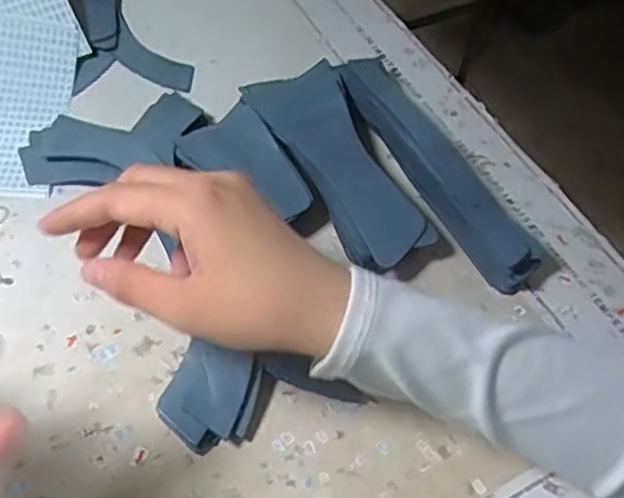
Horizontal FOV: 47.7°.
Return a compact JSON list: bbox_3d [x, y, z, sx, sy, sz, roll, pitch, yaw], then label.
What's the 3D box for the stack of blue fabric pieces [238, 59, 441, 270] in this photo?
[{"bbox_3d":[0.017,-0.053,0.454,0.064,0.033,0.165,-19,57,-17],"label":"stack of blue fabric pieces"}]

